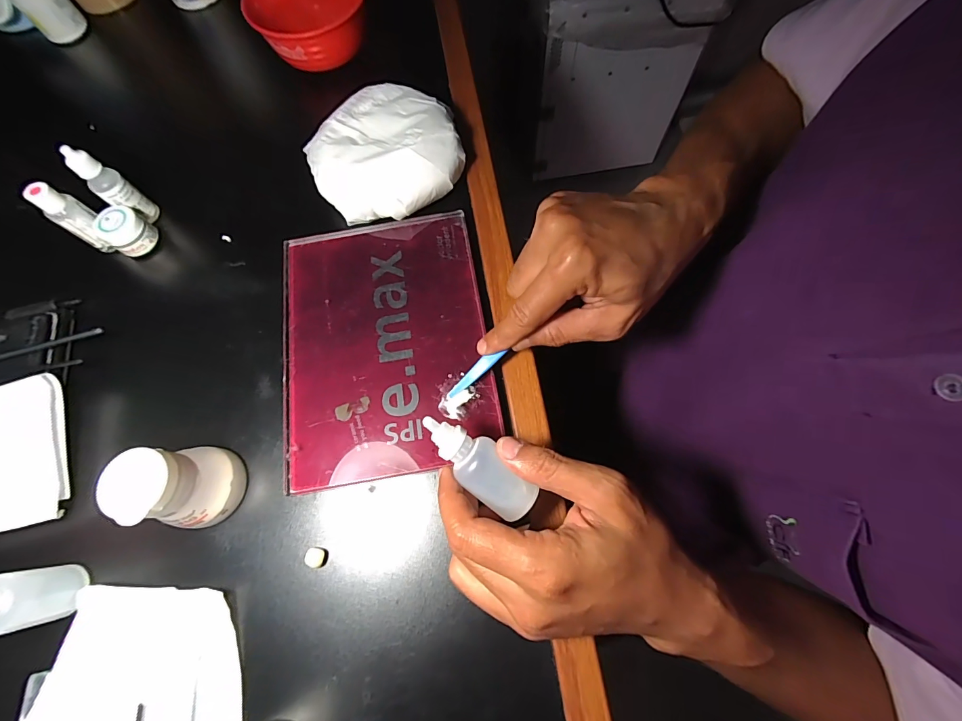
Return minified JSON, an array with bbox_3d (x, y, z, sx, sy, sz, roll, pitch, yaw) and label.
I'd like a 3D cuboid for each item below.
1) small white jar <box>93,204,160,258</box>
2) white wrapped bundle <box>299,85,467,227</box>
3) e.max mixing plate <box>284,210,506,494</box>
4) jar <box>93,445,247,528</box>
[{"bbox_3d":[-0.290,-0.106,0.330,0.032,0.026,0.032,-1,71,2],"label":"small white jar"},{"bbox_3d":[-0.077,-0.167,0.331,0.115,0.039,0.109,-1,71,2],"label":"white wrapped bundle"},{"bbox_3d":[-0.072,-0.018,0.297,0.146,0.008,0.197,-10,71,-1],"label":"e.max mixing plate"},{"bbox_3d":[-0.179,0.073,0.241,0.041,0.059,0.042,-1,71,2],"label":"jar"}]

